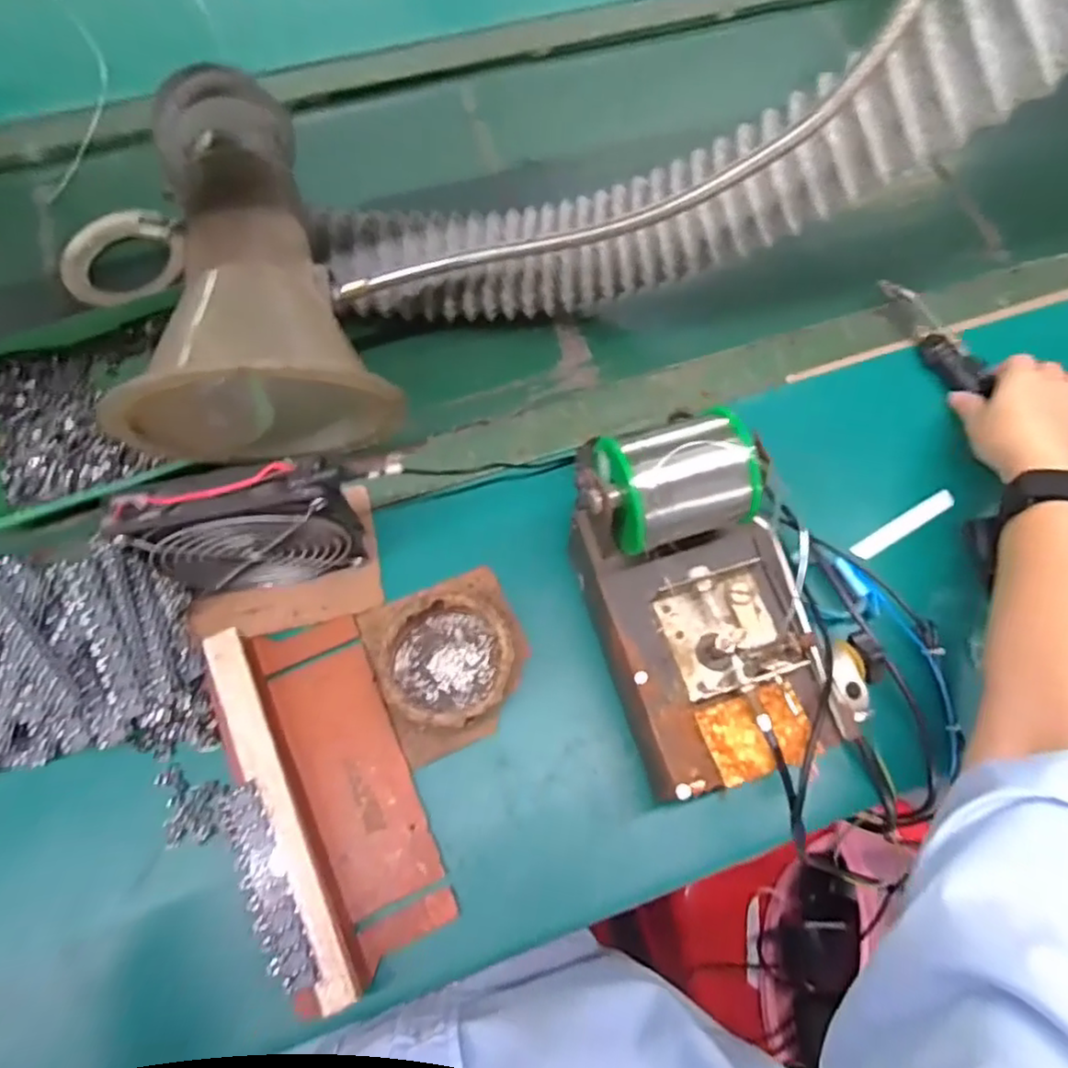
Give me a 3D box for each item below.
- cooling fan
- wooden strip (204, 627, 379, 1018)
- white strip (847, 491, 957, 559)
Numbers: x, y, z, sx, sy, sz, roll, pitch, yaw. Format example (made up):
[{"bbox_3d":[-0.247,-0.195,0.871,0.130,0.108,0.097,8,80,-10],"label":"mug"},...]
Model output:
[{"bbox_3d":[-0.171,0.000,0.404,0.120,0.126,0.034,-11,70,-6],"label":"cooling fan"},{"bbox_3d":[-0.147,0.159,0.388,0.021,0.044,0.215,-25,72,-11],"label":"wooden strip"},{"bbox_3d":[0.274,-0.007,0.484,0.090,0.006,0.014,-28,72,-12],"label":"white strip"}]

